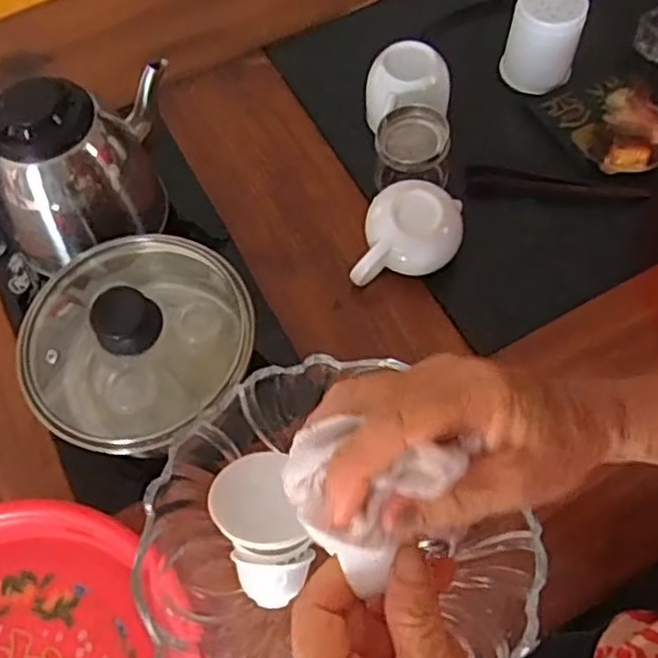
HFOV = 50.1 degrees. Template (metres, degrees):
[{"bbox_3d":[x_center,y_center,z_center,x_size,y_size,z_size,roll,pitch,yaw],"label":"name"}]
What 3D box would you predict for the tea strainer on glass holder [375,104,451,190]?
[{"bbox_3d":[0.071,-0.149,0.607,0.064,0.055,0.065,8,66,7],"label":"tea strainer on glass holder"}]

